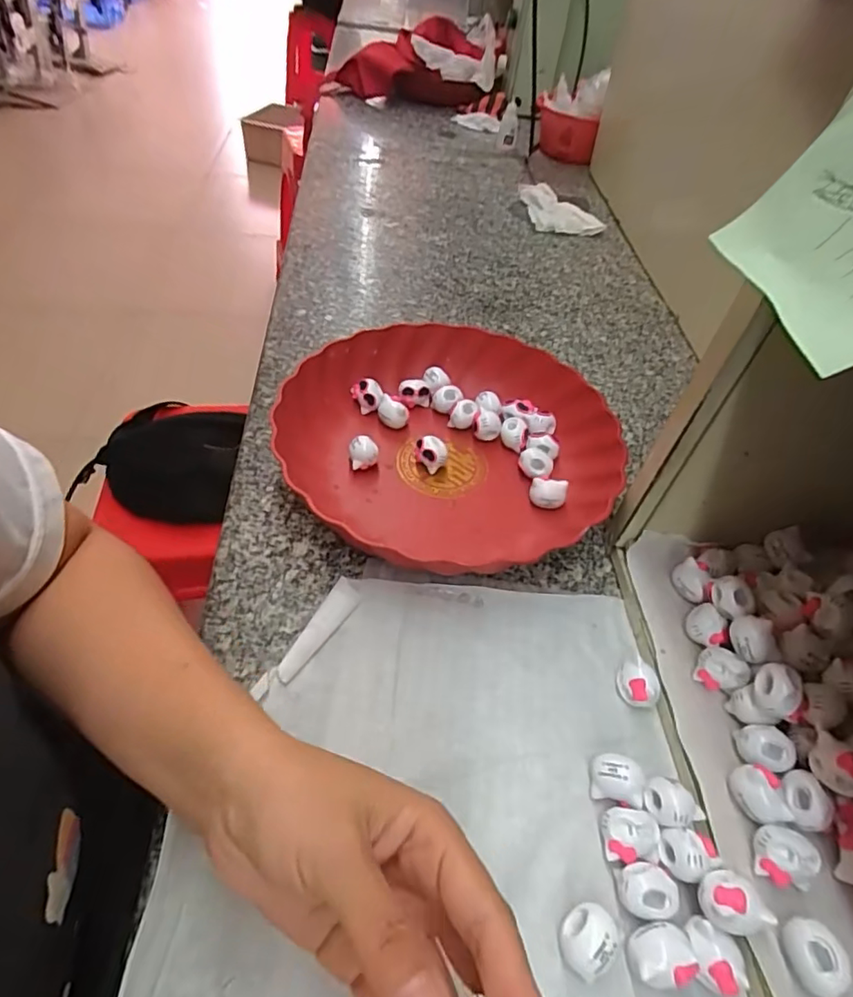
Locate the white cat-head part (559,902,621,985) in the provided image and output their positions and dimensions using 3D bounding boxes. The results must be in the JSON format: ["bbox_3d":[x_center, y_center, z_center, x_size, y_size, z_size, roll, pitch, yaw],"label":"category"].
[{"bbox_3d":[0.068,0.185,0.230,0.023,0.017,0.023,2,48,-2],"label":"white cat-head part"}]

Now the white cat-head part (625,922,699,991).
[{"bbox_3d":[0.096,0.188,0.228,0.025,0.015,0.021,1,48,-3],"label":"white cat-head part"}]

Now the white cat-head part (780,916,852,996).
[{"bbox_3d":[0.156,0.185,0.223,0.017,0.020,0.024,-1,48,-5],"label":"white cat-head part"}]

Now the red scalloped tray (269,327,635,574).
[{"bbox_3d":[0.015,-0.046,0.414,0.230,0.047,0.224,-18,51,-19],"label":"red scalloped tray"}]

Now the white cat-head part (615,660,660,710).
[{"bbox_3d":[0.118,0.105,0.309,0.019,0.017,0.023,-32,57,-29],"label":"white cat-head part"}]

